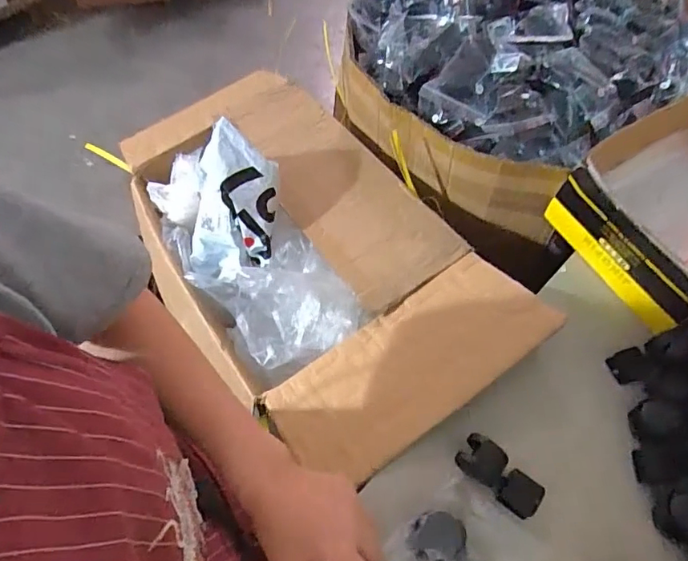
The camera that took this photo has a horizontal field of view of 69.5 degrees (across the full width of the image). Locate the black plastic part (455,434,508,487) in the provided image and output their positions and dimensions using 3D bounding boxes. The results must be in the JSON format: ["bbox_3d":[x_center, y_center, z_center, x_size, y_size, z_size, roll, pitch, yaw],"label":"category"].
[{"bbox_3d":[0.135,0.174,0.481,0.044,0.023,0.033,32,64,16],"label":"black plastic part"}]

